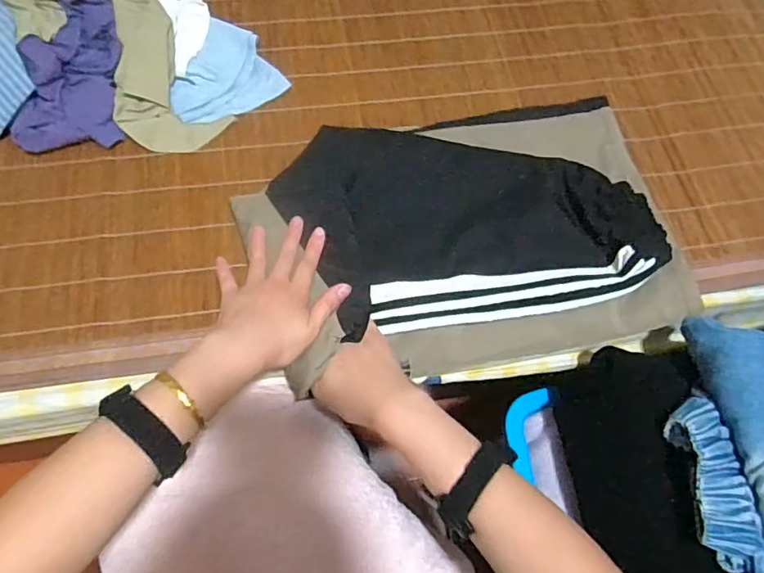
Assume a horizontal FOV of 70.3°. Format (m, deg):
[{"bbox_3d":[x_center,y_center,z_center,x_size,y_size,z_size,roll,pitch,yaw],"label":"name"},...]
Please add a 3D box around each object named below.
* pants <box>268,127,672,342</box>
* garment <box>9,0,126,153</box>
[{"bbox_3d":[0.086,-0.077,0.563,0.355,0.035,0.235,-10,66,-8],"label":"pants"},{"bbox_3d":[-0.354,-0.242,0.614,0.106,0.055,0.176,-5,66,-6],"label":"garment"}]

